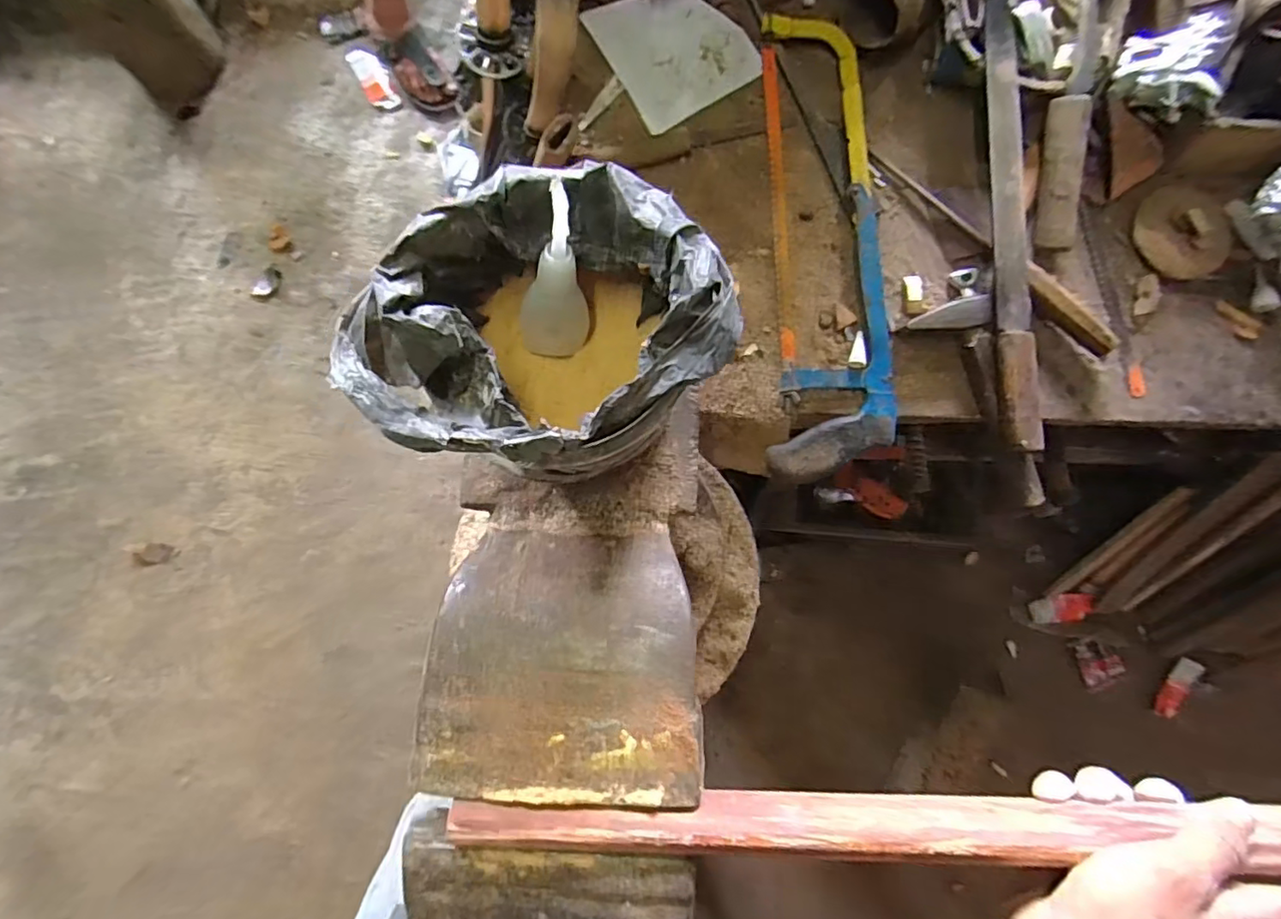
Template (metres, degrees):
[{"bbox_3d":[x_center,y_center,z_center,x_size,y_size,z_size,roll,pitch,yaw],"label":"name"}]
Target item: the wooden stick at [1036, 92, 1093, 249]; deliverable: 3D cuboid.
[{"bbox_3d":[0.374,-0.253,0.519,0.028,0.020,0.125,0,101,0],"label":"wooden stick"}]

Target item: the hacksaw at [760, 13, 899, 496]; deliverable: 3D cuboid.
[{"bbox_3d":[0.170,-0.195,0.535,0.111,0.023,0.423,0,84,0],"label":"hacksaw"}]

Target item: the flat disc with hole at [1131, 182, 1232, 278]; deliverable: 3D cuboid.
[{"bbox_3d":[0.495,-0.209,0.535,0.074,0.015,0.087,-6,84,0],"label":"flat disc with hole"}]

